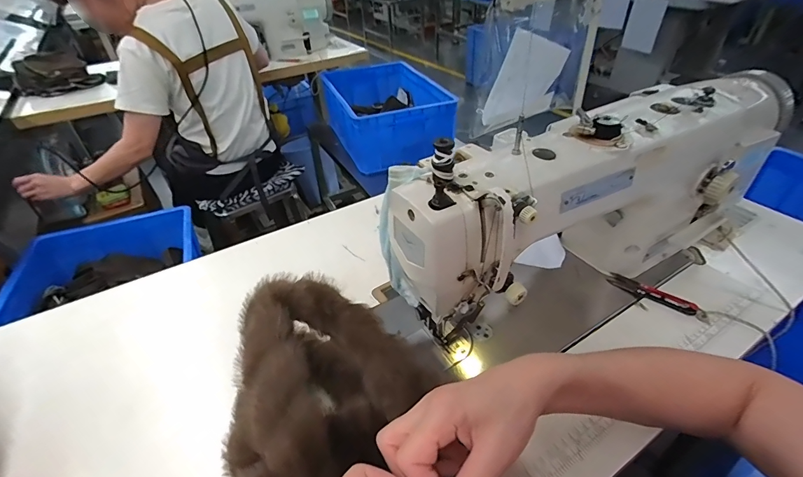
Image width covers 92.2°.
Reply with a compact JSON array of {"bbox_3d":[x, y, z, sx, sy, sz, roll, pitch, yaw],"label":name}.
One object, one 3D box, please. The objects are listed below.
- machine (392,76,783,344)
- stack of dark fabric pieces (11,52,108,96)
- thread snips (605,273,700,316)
[{"bbox_3d":[0.246,-0.043,0.473,0.542,0.223,0.131,-21,43,-22],"label":"machine"},{"bbox_3d":[-1.135,-0.542,1.276,0.230,0.107,0.117,-29,46,-29],"label":"stack of dark fabric pieces"},{"bbox_3d":[0.333,0.074,0.516,0.104,0.009,0.020,27,47,31],"label":"thread snips"}]

